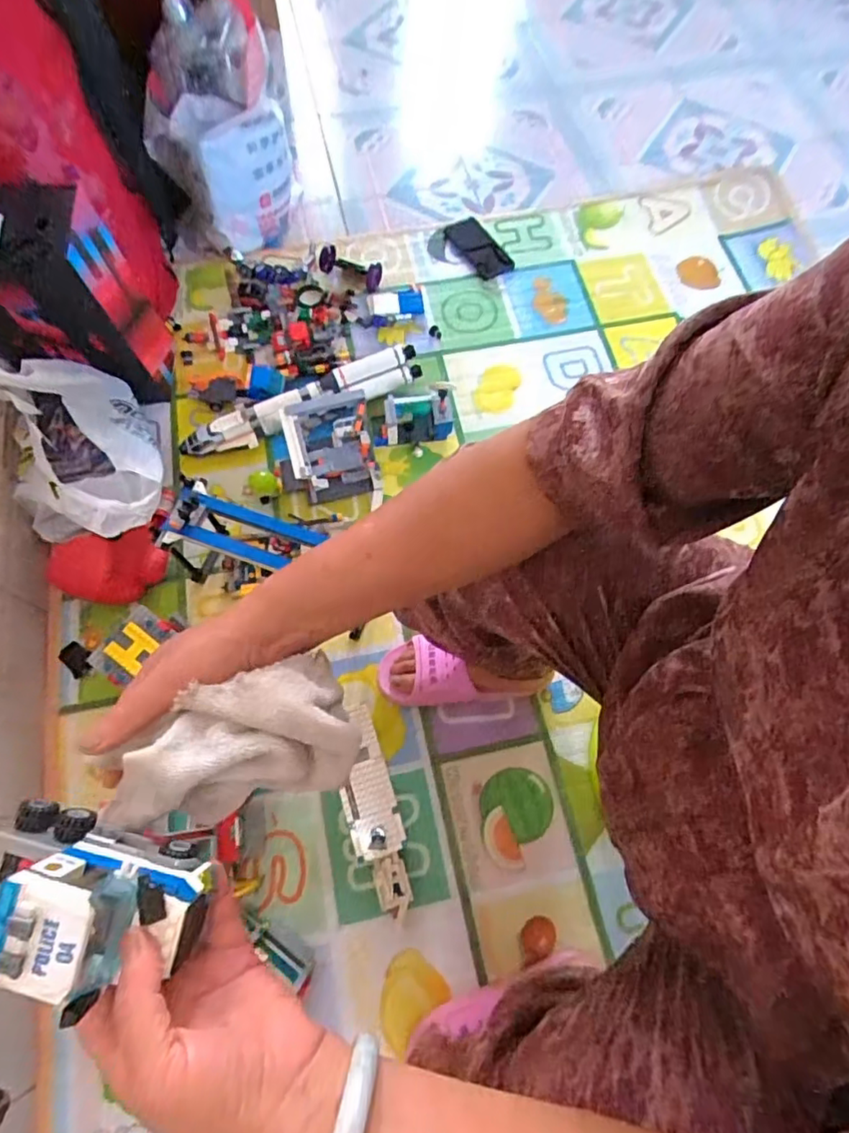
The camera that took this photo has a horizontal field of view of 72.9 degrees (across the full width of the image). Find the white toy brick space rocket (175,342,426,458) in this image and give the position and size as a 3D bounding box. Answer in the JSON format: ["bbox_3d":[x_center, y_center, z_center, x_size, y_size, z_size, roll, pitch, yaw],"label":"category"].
[{"bbox_3d":[-0.207,-0.273,0.975,0.423,0.088,0.090,-19,70,-9],"label":"white toy brick space rocket"}]

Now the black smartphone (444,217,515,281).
[{"bbox_3d":[0.112,-0.641,1.158,0.086,0.016,0.174,-29,66,-12],"label":"black smartphone"}]

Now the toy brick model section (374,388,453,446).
[{"bbox_3d":[-0.018,-0.255,0.978,0.126,0.096,0.049,0,68,-1],"label":"toy brick model section"}]

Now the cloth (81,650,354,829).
[{"bbox_3d":[-0.116,0.119,0.361,0.138,0.071,0.087,-23,70,-11],"label":"cloth"}]

